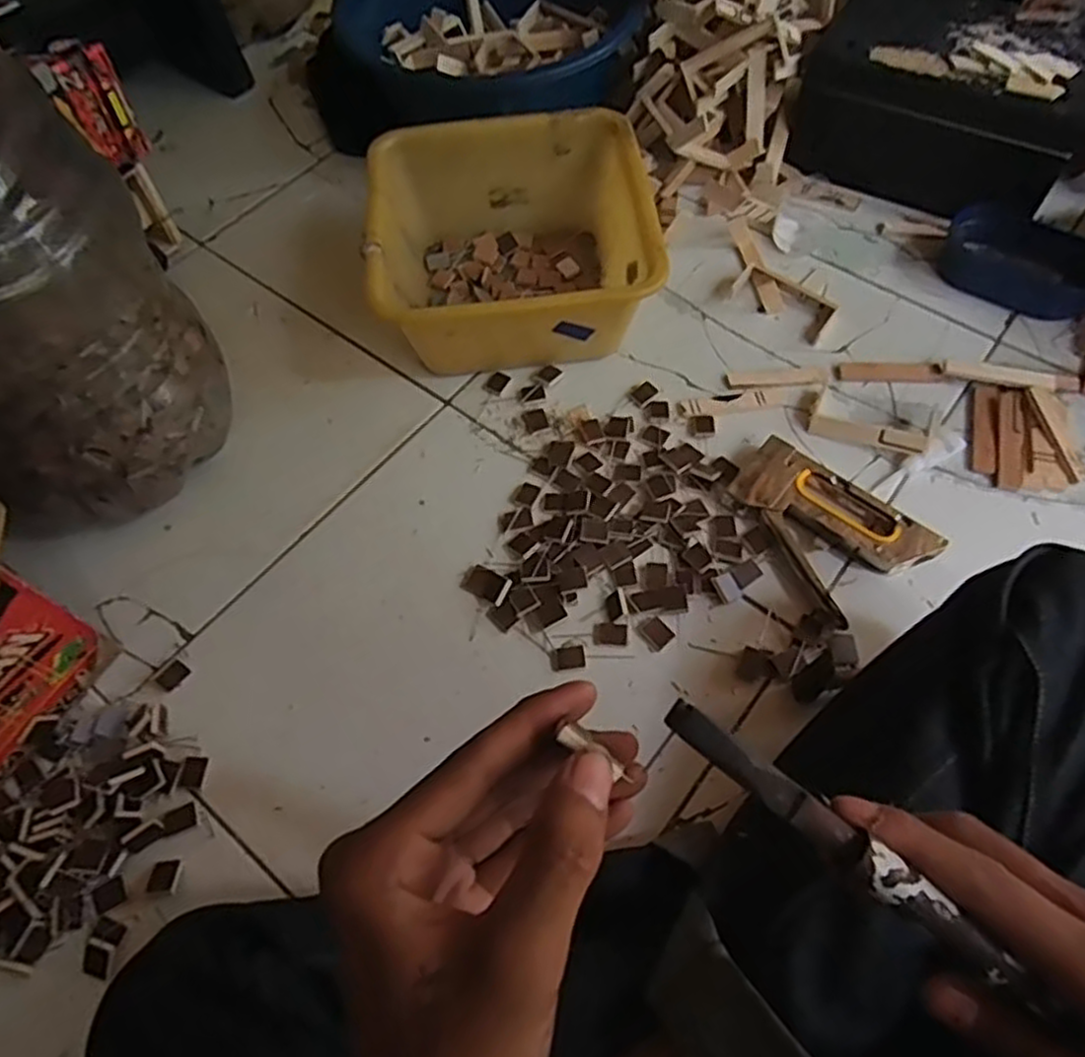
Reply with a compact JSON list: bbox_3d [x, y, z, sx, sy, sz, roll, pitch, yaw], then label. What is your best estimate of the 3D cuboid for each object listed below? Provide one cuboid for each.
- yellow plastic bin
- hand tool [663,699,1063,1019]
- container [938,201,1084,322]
[{"bbox_3d":[-0.030,-0.283,0.745,0.256,0.129,0.244,-5,60,-1],"label":"yellow plastic bin"},{"bbox_3d":[0.102,0.104,0.237,0.146,0.012,0.014,38,66,-1],"label":"hand tool"},{"bbox_3d":[0.491,-0.271,0.753,0.160,0.048,0.076,35,67,19],"label":"container"}]

